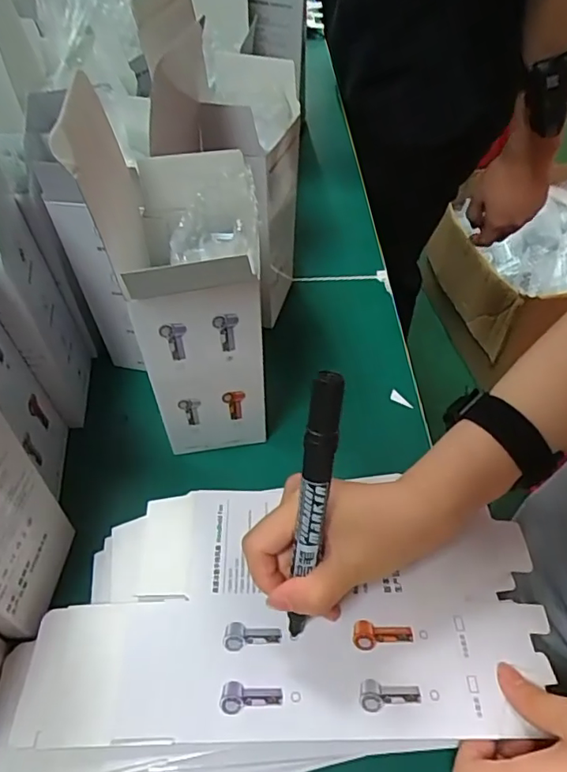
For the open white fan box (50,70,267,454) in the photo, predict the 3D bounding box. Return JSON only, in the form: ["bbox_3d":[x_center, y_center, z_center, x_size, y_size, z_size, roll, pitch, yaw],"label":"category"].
[{"bbox_3d":[-0.055,-0.035,0.350,0.077,0.191,0.084,-8,52,-8],"label":"open white fan box"}]

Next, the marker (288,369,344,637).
[{"bbox_3d":[0.013,0.066,0.263,0.013,0.153,0.011,6,24,3],"label":"marker"}]

